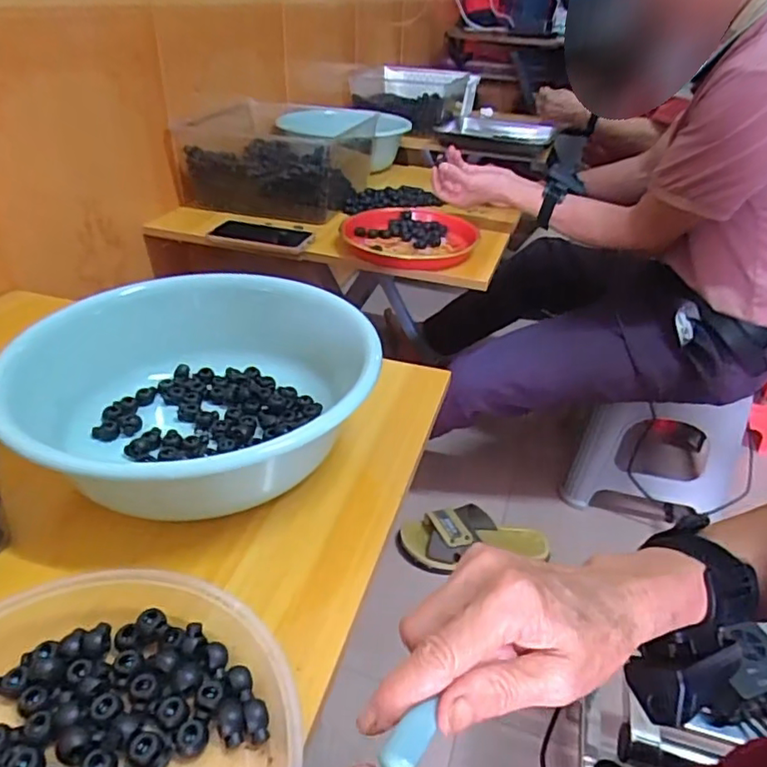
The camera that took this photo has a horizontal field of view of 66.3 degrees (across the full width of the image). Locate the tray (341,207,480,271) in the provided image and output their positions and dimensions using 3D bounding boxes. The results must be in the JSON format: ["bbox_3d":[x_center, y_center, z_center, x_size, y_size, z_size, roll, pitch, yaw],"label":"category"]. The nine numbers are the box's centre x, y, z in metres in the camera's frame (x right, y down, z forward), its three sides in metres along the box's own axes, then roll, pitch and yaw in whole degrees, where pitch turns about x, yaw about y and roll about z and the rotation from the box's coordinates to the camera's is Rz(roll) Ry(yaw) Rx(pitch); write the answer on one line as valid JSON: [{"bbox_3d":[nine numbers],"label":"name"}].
[{"bbox_3d":[0.046,-0.247,0.975,0.208,0.033,0.249,9,34,9],"label":"tray"}]

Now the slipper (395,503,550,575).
[{"bbox_3d":[0.165,0.274,1.077,0.271,0.070,0.110,0,34,-5],"label":"slipper"}]

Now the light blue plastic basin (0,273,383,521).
[{"bbox_3d":[-0.155,0.015,0.522,0.277,0.112,0.298,2,34,-1],"label":"light blue plastic basin"}]

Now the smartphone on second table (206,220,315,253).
[{"bbox_3d":[-0.198,-0.248,0.976,0.166,0.013,0.084,11,35,12],"label":"smartphone on second table"}]

